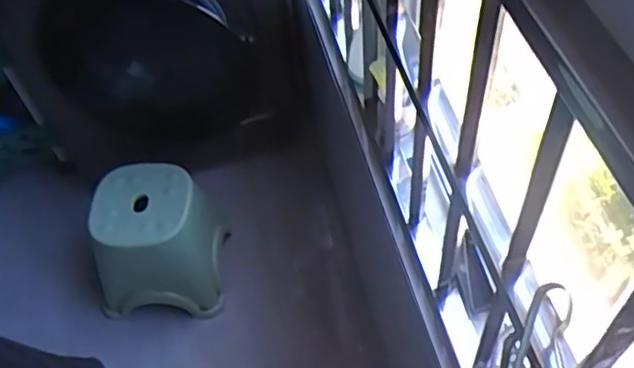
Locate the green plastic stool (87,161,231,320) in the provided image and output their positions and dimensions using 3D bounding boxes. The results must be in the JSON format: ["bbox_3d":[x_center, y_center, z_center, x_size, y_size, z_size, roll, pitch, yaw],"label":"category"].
[{"bbox_3d":[-0.376,0.133,1.539,0.269,0.289,0.258,-4,53,2],"label":"green plastic stool"}]

